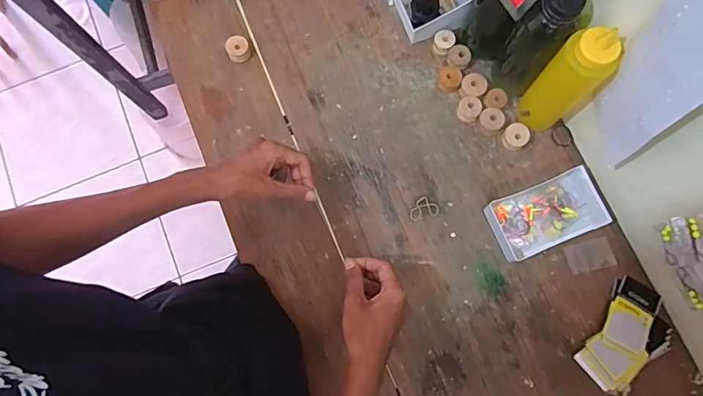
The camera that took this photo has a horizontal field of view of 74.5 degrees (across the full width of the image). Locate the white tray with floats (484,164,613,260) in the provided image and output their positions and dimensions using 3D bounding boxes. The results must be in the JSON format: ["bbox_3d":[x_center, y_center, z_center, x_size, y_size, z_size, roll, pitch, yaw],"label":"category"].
[{"bbox_3d":[0.262,0.023,0.622,0.139,0.028,0.083,-21,78,-3],"label":"white tray with floats"}]

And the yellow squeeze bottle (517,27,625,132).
[{"bbox_3d":[0.264,-0.138,0.571,0.066,0.182,0.056,41,82,9],"label":"yellow squeeze bottle"}]

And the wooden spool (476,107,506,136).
[{"bbox_3d":[0.198,-0.108,0.655,0.034,0.017,0.036,0,78,1],"label":"wooden spool"}]

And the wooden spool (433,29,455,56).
[{"bbox_3d":[0.137,-0.230,0.682,0.031,0.022,0.029,0,78,1],"label":"wooden spool"}]

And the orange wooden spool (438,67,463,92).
[{"bbox_3d":[0.142,-0.172,0.670,0.032,0.021,0.032,0,78,1],"label":"orange wooden spool"}]

